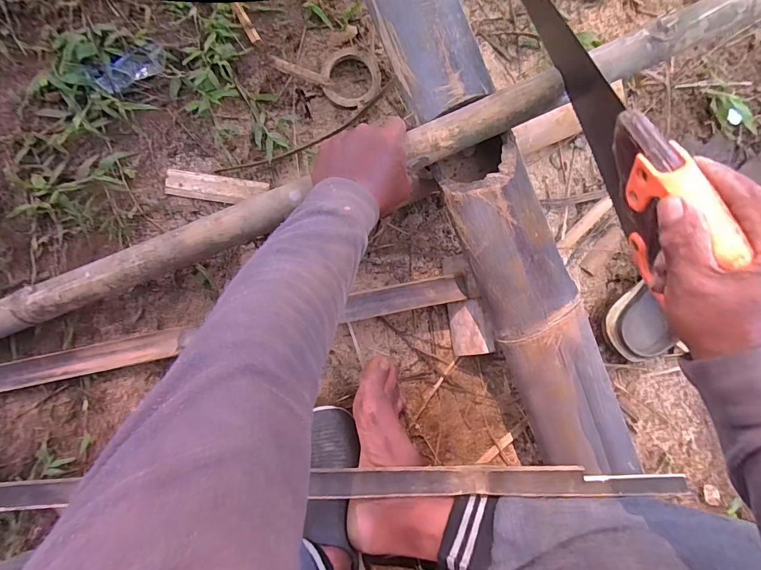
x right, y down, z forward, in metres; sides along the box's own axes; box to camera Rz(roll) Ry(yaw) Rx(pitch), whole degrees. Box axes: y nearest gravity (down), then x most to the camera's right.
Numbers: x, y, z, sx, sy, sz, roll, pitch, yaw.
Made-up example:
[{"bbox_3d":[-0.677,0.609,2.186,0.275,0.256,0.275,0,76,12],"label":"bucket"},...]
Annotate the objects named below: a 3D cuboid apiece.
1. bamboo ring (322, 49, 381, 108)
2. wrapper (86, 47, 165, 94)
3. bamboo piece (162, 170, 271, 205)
[{"bbox_3d":[-0.042,-0.291,0.569,0.083,0.017,0.083,0,85,0],"label":"bamboo ring"},{"bbox_3d":[-0.346,-0.296,0.556,0.094,0.008,0.044,-27,85,-3],"label":"wrapper"},{"bbox_3d":[-0.223,-0.132,0.554,0.132,0.013,0.034,7,85,0],"label":"bamboo piece"}]

